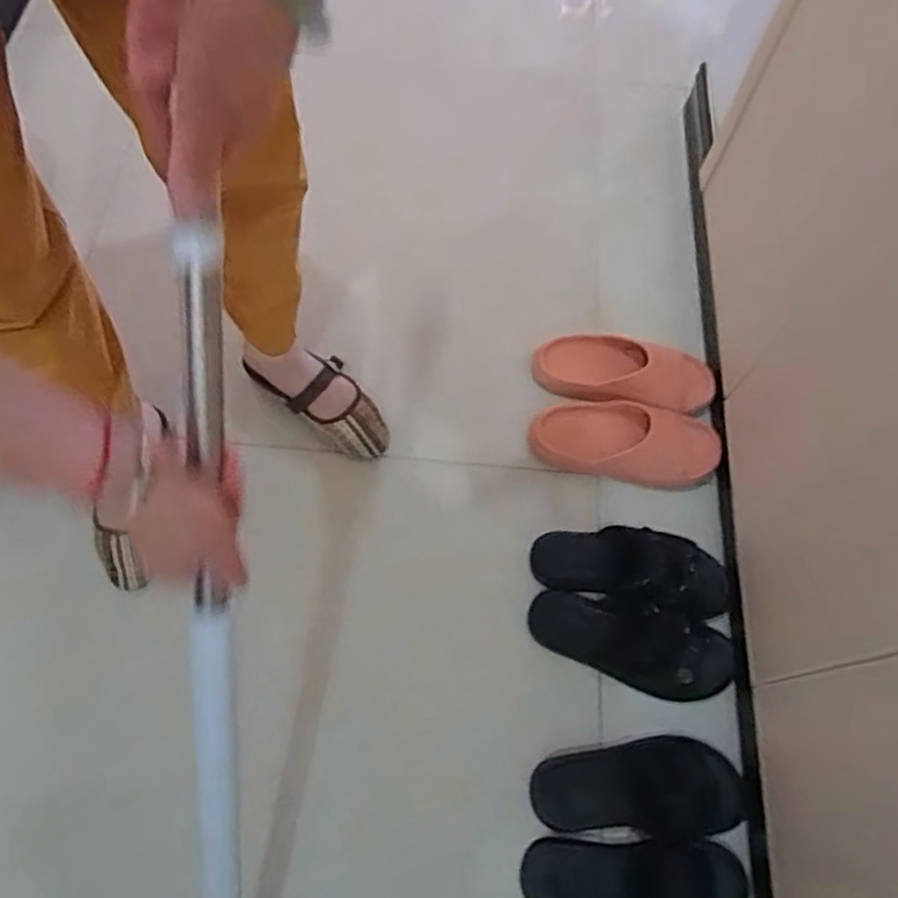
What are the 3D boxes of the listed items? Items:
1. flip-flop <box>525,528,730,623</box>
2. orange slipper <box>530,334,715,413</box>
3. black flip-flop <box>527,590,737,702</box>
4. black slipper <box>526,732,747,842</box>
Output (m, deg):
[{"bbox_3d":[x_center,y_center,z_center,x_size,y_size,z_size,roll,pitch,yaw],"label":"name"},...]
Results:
[{"bbox_3d":[0.233,0.154,0.885,0.252,0.073,0.108,12,66,4],"label":"flip-flop"},{"bbox_3d":[0.253,-0.114,1.007,0.252,0.054,0.108,16,66,6],"label":"orange slipper"},{"bbox_3d":[0.226,0.234,0.850,0.253,0.065,0.103,19,67,7],"label":"black flip-flop"},{"bbox_3d":[0.216,0.391,0.799,0.232,0.044,0.101,-3,66,-3],"label":"black slipper"}]

